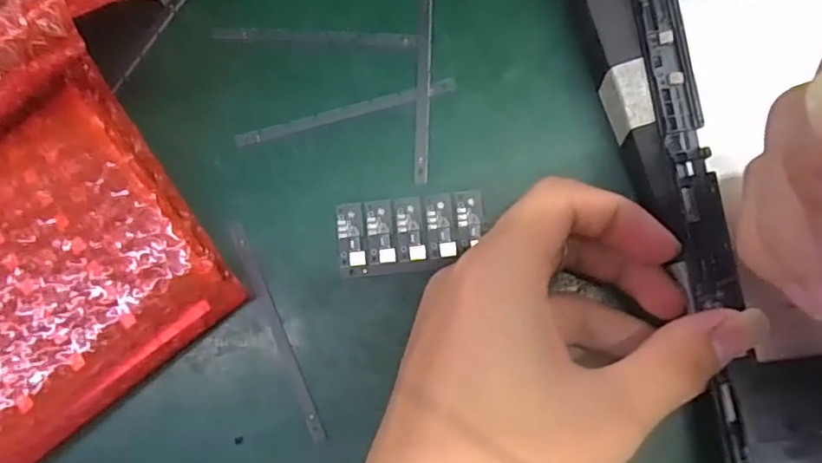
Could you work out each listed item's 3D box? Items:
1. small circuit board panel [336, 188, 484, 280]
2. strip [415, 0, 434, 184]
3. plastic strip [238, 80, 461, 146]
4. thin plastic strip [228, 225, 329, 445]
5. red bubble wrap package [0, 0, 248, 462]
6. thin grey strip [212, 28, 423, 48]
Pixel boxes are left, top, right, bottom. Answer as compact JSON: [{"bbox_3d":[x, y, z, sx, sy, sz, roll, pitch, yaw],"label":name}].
[{"bbox_3d":[0.000,0.001,0.239,0.057,0.004,0.030,-6,82,6],"label":"small circuit board panel"},{"bbox_3d":[0.005,-0.066,0.247,0.006,0.004,0.092,1,83,7],"label":"strip"},{"bbox_3d":[-0.028,-0.050,0.248,0.093,0.004,0.006,-14,82,5],"label":"plastic strip"},{"bbox_3d":[-0.054,0.039,0.239,0.006,0.004,0.092,-25,81,3],"label":"thin plastic strip"},{"bbox_3d":[-0.133,-0.008,0.221,0.178,0.067,0.134,-38,81,1],"label":"red bubble wrap package"},{"bbox_3d":[-0.041,-0.084,0.255,0.089,0.004,0.006,4,76,5],"label":"thin grey strip"}]

